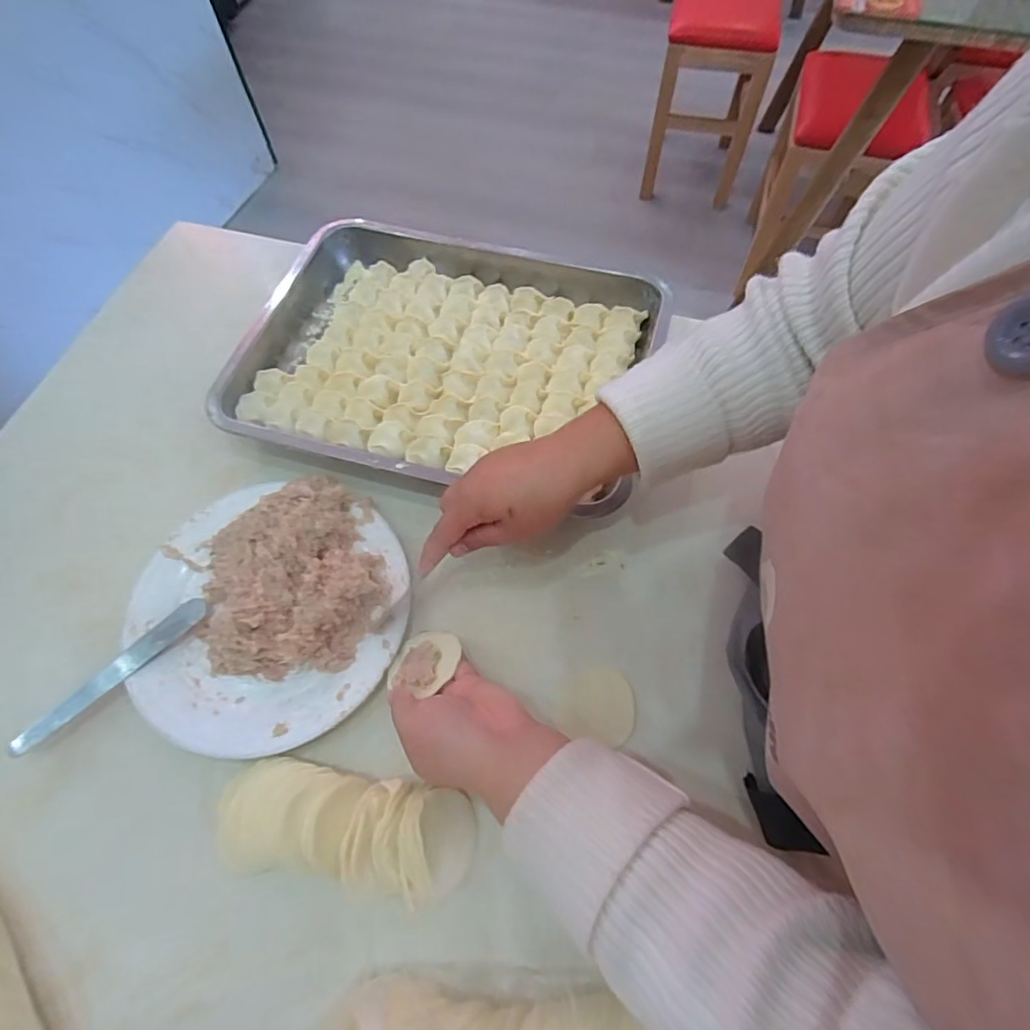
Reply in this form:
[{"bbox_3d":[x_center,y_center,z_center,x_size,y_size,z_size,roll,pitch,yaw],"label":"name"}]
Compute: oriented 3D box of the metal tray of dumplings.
[{"bbox_3d":[-0.077,-0.163,0.563,0.408,0.046,0.306,14,64,8],"label":"metal tray of dumplings"}]

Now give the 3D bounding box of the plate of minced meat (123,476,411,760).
[{"bbox_3d":[-0.201,0.072,0.446,0.221,0.044,0.215,0,63,1],"label":"plate of minced meat"}]

